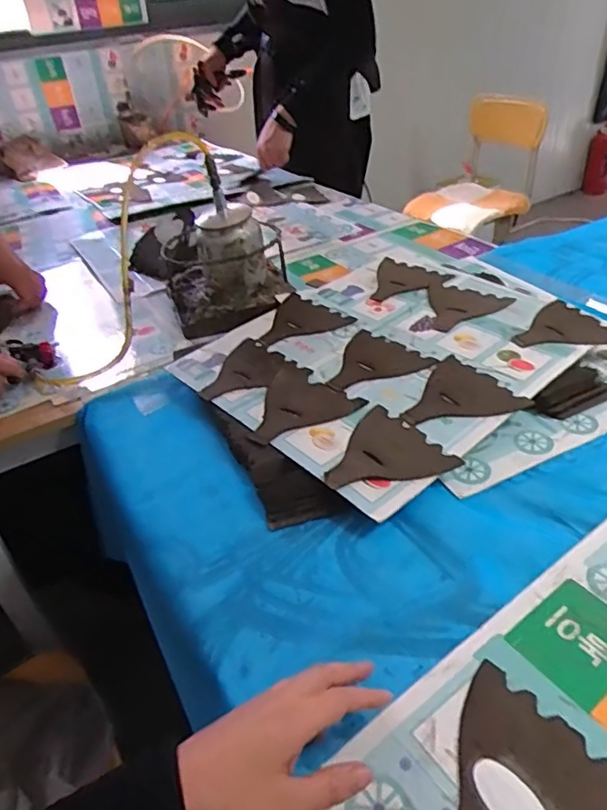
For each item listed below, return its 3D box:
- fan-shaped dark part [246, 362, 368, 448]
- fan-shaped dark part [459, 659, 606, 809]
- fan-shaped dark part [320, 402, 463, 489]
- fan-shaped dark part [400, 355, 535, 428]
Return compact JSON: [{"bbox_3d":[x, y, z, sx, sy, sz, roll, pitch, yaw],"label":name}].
[{"bbox_3d":[-0.017,0.000,0.662,0.130,0.009,0.125,-33,43,-31],"label":"fan-shaped dark part"},{"bbox_3d":[0.128,0.243,0.351,0.126,0.005,0.113,-30,42,-29],"label":"fan-shaped dark part"},{"bbox_3d":[0.077,0.055,0.584,0.125,0.008,0.114,-29,44,-31],"label":"fan-shaped dark part"},{"bbox_3d":[0.171,-0.009,0.650,0.127,0.004,0.117,-27,40,-25],"label":"fan-shaped dark part"}]

